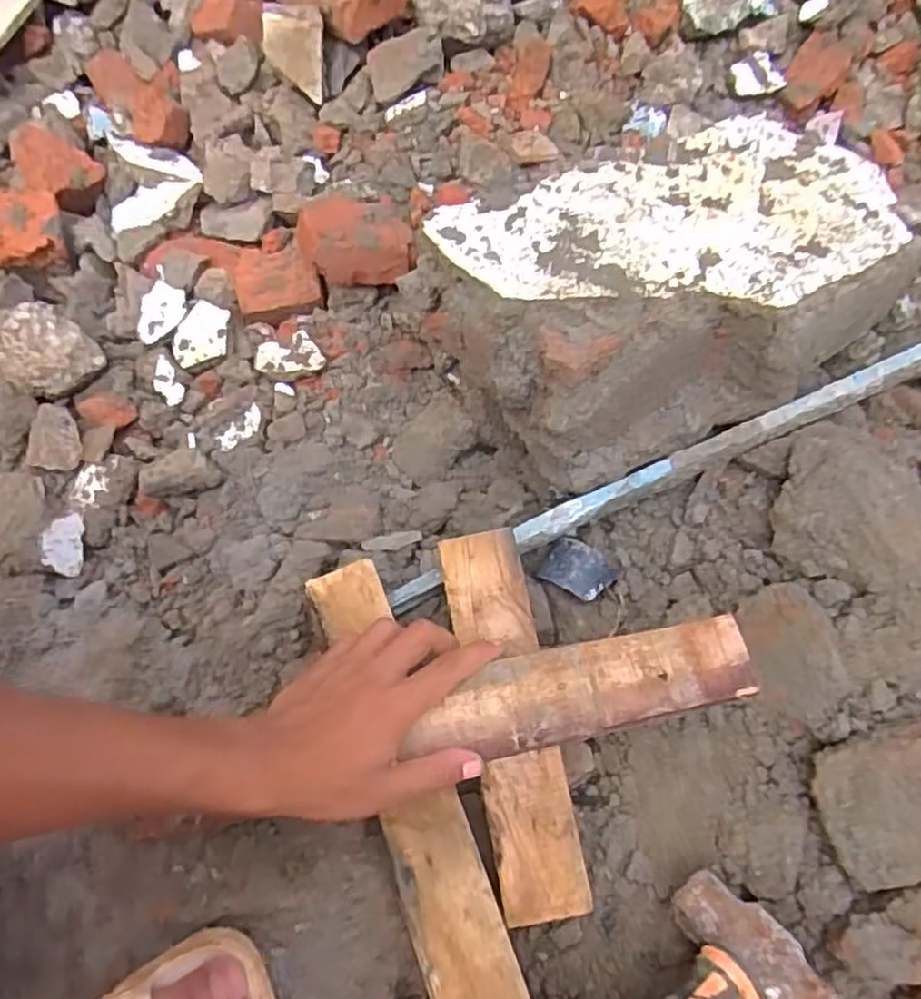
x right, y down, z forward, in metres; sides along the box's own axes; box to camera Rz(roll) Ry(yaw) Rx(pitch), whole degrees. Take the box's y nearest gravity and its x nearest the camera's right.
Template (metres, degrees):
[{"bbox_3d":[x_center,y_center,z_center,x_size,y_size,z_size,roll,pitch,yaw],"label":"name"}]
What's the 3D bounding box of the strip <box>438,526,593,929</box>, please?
[{"bbox_3d":[0.033,0.144,0.485,0.055,0.019,0.249,-10,70,-4],"label":"strip"}]

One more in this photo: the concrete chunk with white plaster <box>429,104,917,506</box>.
[{"bbox_3d":[0.179,-0.181,0.608,0.362,0.127,0.245,-25,71,-9],"label":"concrete chunk with white plaster"}]

